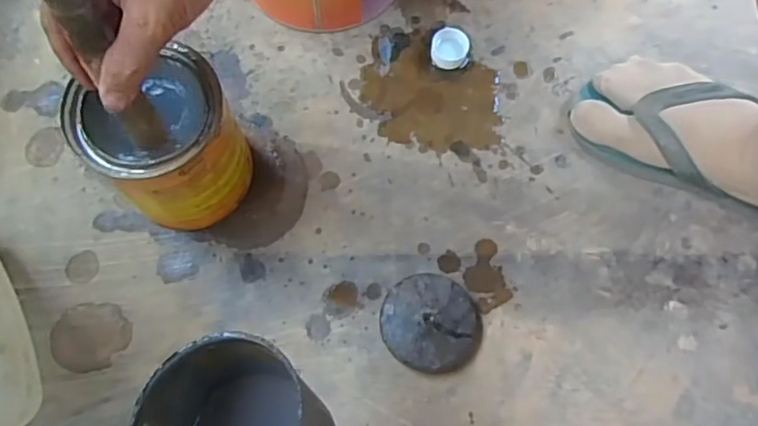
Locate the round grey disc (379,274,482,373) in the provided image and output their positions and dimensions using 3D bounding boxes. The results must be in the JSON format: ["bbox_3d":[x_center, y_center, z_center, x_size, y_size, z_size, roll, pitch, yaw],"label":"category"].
[{"bbox_3d":[0.043,0.091,0.481,0.082,0.024,0.075,0,73,-2],"label":"round grey disc"}]

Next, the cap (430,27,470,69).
[{"bbox_3d":[0.069,-0.157,0.564,0.037,0.020,0.035,0,73,-2],"label":"cap"}]

